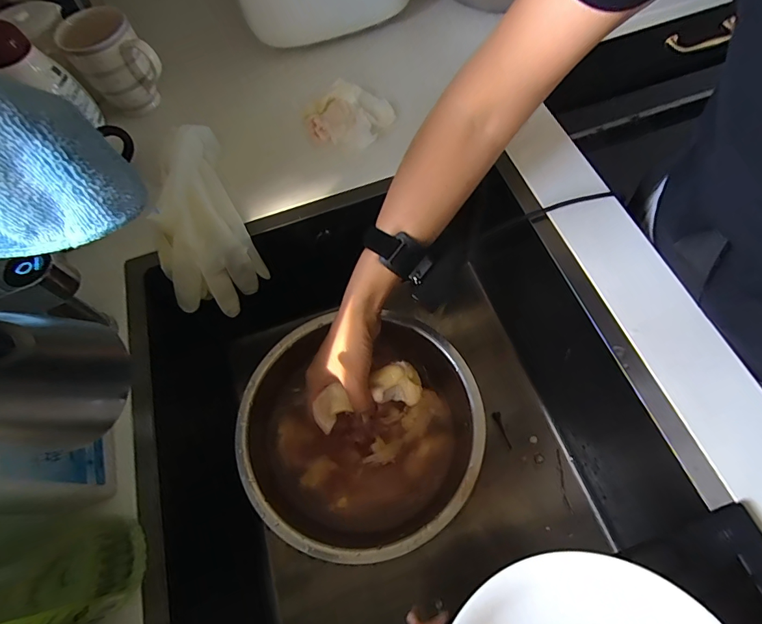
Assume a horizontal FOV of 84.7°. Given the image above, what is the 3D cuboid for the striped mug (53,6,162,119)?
[{"bbox_3d":[-0.326,-0.306,0.516,0.085,0.097,0.070,-35,67,-11],"label":"striped mug"}]

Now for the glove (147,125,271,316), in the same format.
[{"bbox_3d":[-0.202,-0.112,0.477,0.098,0.075,0.227,-15,82,-4],"label":"glove"}]

